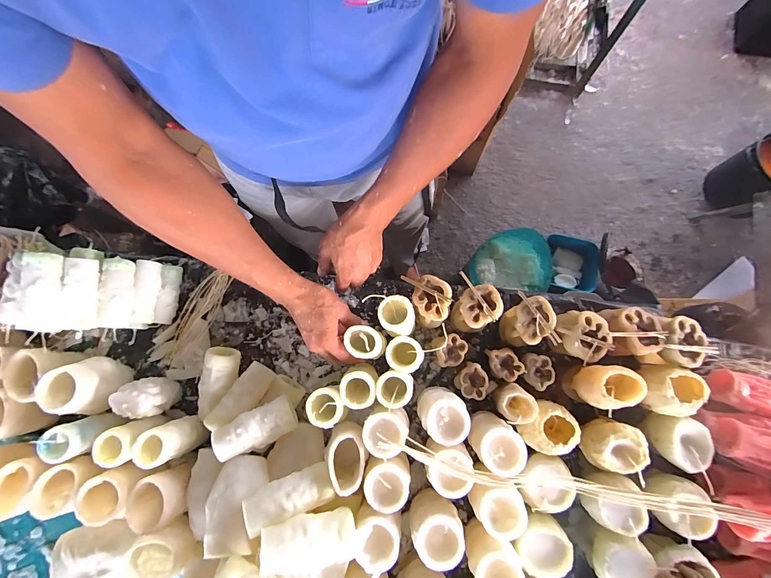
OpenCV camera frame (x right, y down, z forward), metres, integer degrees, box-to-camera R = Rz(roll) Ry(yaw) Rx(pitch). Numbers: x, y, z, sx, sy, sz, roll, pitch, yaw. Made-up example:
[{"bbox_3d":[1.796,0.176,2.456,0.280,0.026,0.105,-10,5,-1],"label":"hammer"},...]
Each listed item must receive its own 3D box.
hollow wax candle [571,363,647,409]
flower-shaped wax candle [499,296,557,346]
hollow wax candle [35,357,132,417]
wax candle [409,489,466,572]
[{"bbox_3d":[0.323,0.143,0.483,0.070,0.063,0.060,2,78,2],"label":"hollow wax candle"},{"bbox_3d":[0.223,0.054,0.530,0.073,0.076,0.062,-31,79,-5],"label":"flower-shaped wax candle"},{"bbox_3d":[-0.465,0.155,0.521,0.066,0.099,0.073,-36,79,-6],"label":"hollow wax candle"},{"bbox_3d":[0.067,0.326,0.458,0.071,0.084,0.067,-14,78,-1],"label":"wax candle"}]

